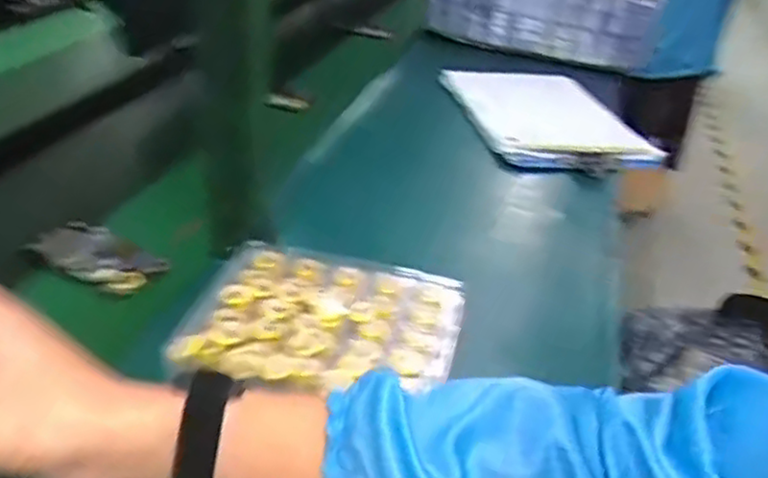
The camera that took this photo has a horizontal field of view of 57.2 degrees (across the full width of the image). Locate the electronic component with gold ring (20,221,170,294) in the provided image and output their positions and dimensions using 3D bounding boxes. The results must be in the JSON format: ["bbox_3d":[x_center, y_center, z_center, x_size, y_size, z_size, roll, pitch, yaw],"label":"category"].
[{"bbox_3d":[-0.276,0.016,0.664,0.143,0.023,0.066,19,35,23],"label":"electronic component with gold ring"}]

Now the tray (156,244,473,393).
[{"bbox_3d":[-0.039,0.054,0.498,0.179,0.018,0.151,9,32,8],"label":"tray"}]

